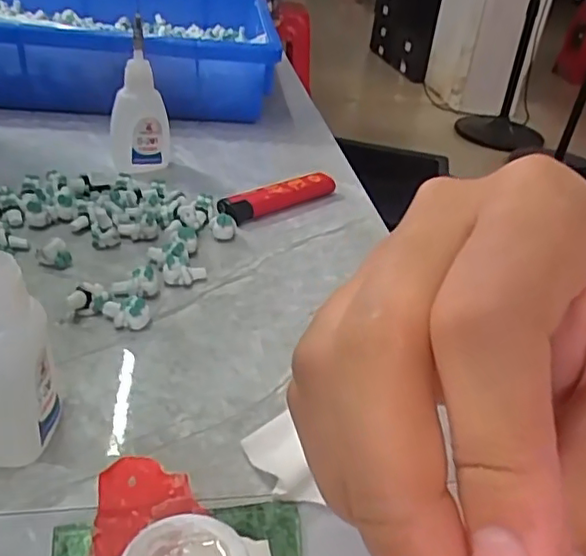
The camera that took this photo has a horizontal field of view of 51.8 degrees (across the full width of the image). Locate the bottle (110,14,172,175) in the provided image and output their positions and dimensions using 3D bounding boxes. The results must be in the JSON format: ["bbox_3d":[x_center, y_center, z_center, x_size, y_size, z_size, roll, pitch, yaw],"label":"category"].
[{"bbox_3d":[-0.090,-0.104,0.357,0.034,0.084,0.017,1,33,-9],"label":"bottle"}]

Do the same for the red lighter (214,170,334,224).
[{"bbox_3d":[-0.006,-0.048,0.354,0.080,0.013,0.017,-20,41,-35],"label":"red lighter"}]

